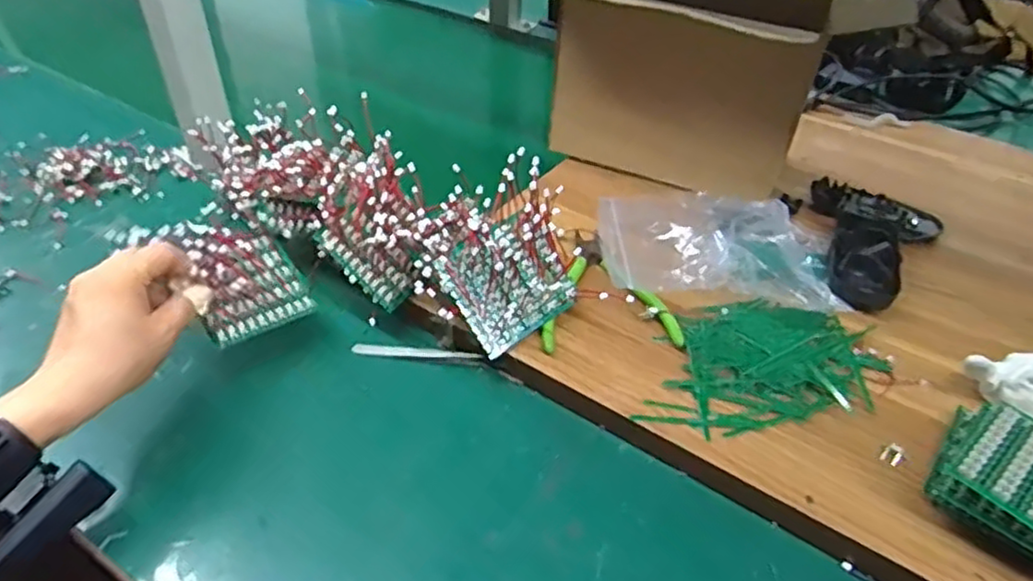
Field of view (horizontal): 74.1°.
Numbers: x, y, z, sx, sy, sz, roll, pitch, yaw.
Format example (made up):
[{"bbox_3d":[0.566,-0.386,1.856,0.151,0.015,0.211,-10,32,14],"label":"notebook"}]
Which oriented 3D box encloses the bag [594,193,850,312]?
[{"bbox_3d":[0.165,-0.044,0.561,0.187,0.039,0.143,7,41,5],"label":"bag"}]

